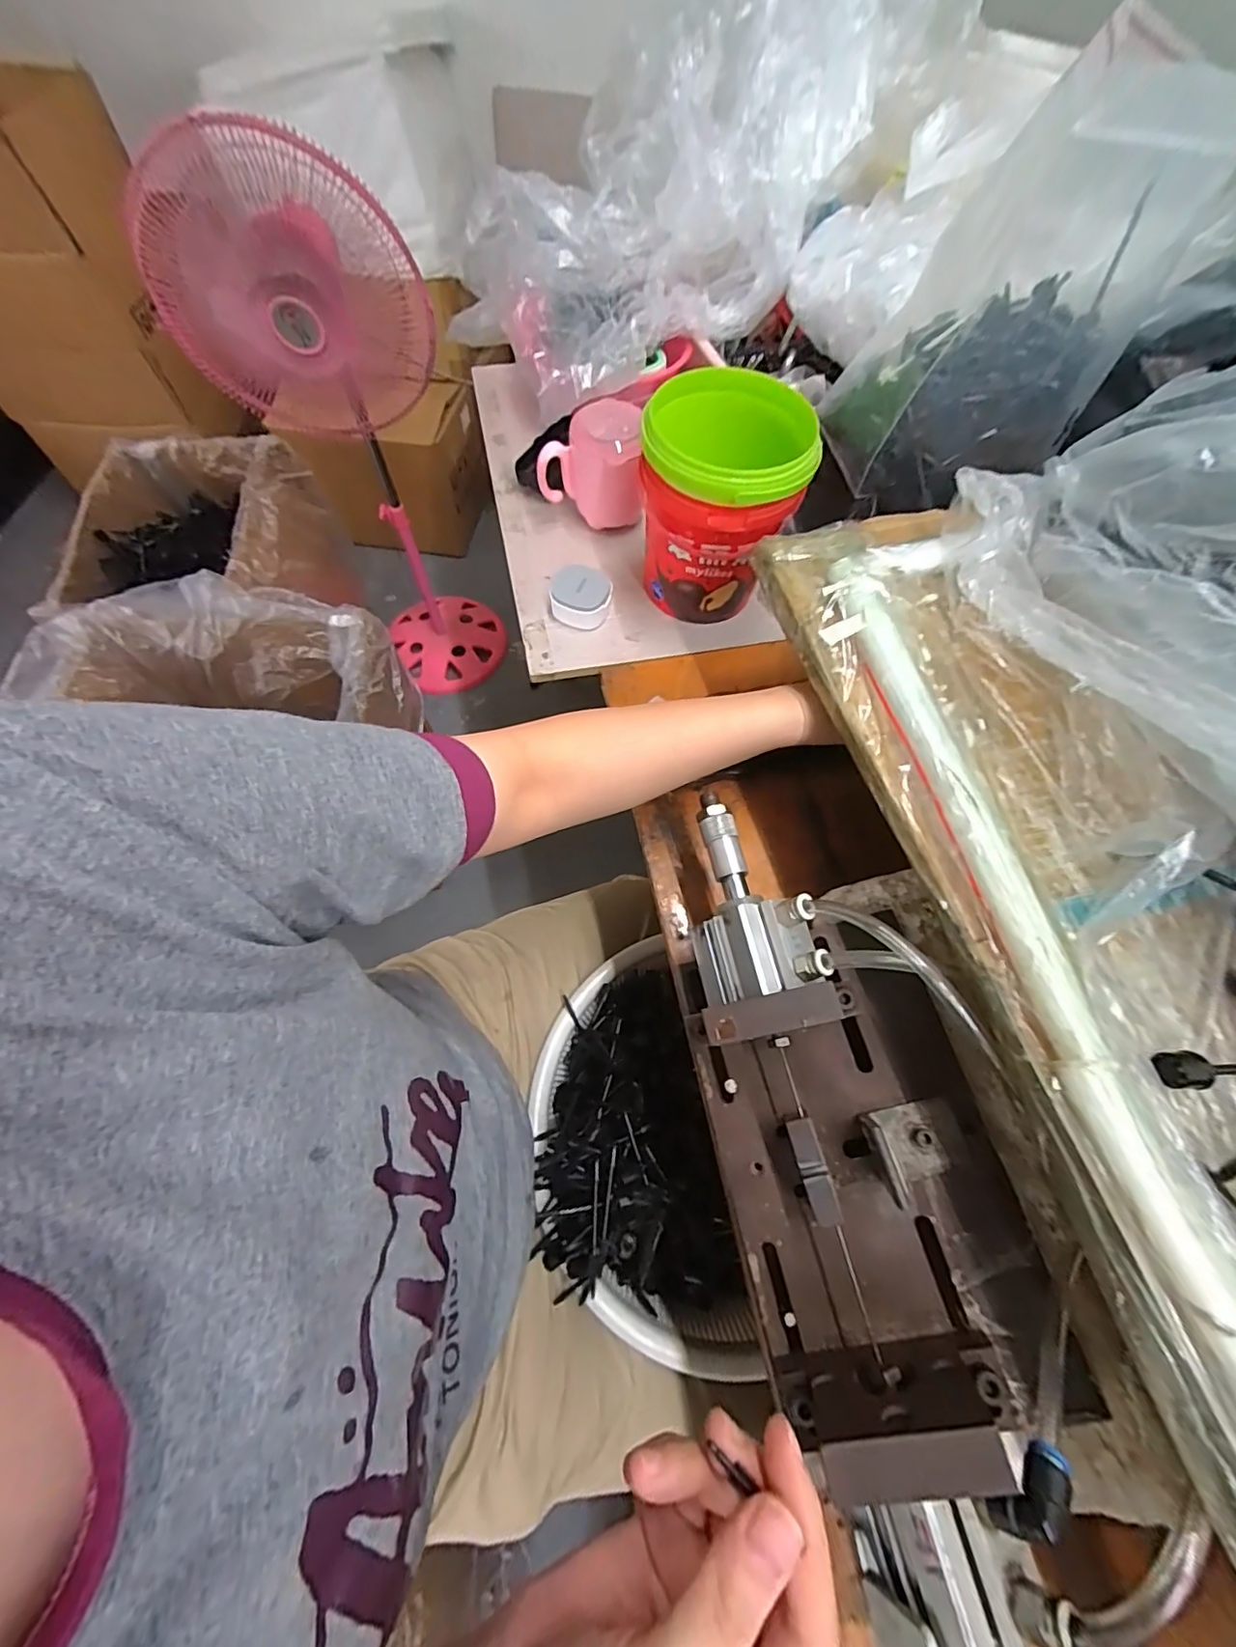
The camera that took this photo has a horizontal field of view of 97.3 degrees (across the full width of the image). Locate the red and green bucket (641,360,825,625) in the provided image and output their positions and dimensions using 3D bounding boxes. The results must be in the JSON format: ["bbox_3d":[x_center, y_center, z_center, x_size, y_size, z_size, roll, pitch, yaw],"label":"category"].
[{"bbox_3d":[0.083,-0.271,0.475,0.122,0.148,0.123,1,66,-2],"label":"red and green bucket"}]

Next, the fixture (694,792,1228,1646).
[{"bbox_3d":[0.145,0.182,0.291,0.160,0.093,0.437,-11,67,-7],"label":"fixture"}]

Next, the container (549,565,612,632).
[{"bbox_3d":[-0.035,-0.213,0.510,0.055,0.030,0.049,9,66,1],"label":"container"}]

